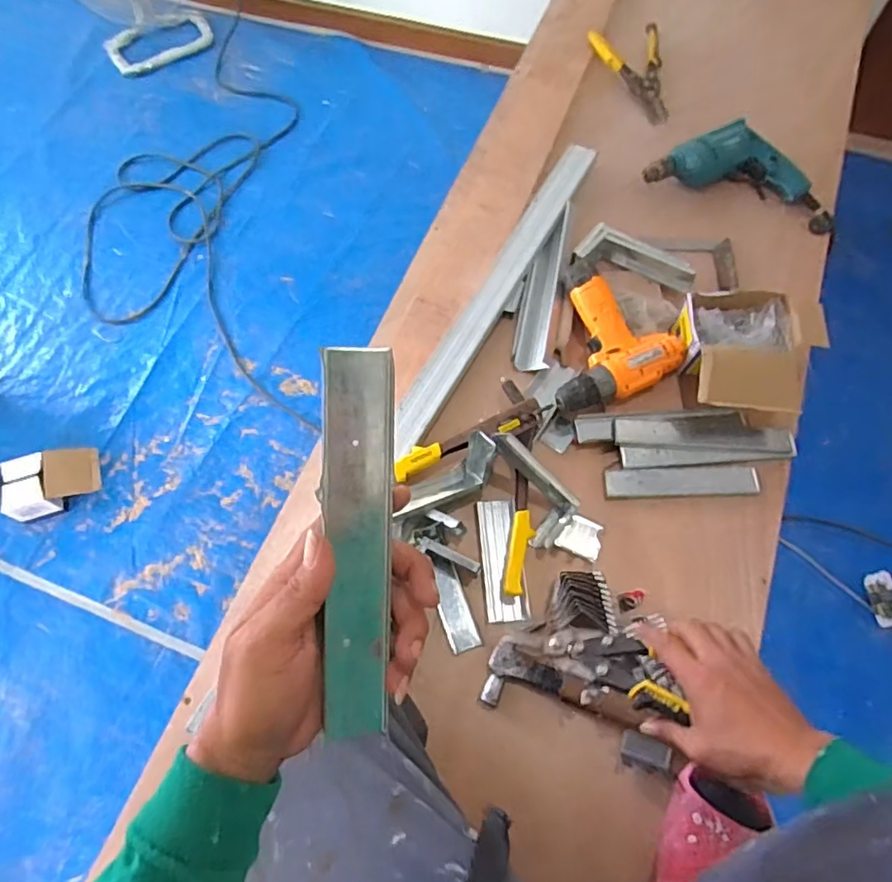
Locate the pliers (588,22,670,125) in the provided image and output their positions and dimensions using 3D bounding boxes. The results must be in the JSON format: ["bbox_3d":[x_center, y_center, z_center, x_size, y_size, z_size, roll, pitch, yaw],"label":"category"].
[{"bbox_3d":[0.353,-0.681,1.086,0.133,0.017,0.243,-8,66,-1],"label":"pliers"}]

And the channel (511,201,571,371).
[{"bbox_3d":[0.145,-0.233,0.888,0.050,0.031,0.284,9,67,6],"label":"channel"}]

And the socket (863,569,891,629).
[{"bbox_3d":[1.000,0.360,1.339,0.051,0.039,0.120,-4,66,0],"label":"socket"}]

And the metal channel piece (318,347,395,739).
[{"bbox_3d":[-0.049,0.062,0.329,0.036,0.012,0.223,1,100,-1],"label":"metal channel piece"}]

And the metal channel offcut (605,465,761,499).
[{"bbox_3d":[0.307,0.053,0.768,0.193,0.017,0.038,-2,66,1],"label":"metal channel offcut"}]

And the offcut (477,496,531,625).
[{"bbox_3d":[0.069,0.143,0.725,0.048,0.021,0.151,-4,68,-3],"label":"offcut"}]

